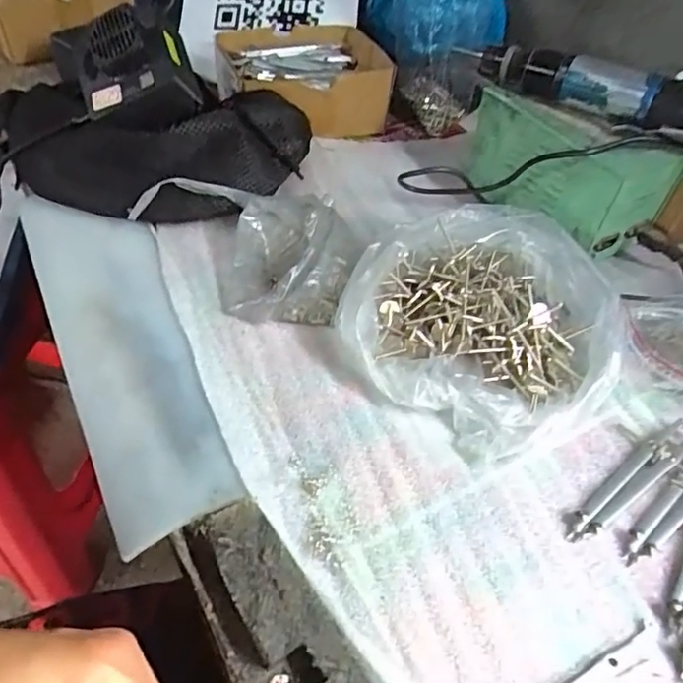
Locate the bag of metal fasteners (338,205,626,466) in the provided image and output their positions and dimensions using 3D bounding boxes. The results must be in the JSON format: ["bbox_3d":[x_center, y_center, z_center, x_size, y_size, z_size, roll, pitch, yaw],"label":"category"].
[{"bbox_3d":[0.101,-0.021,0.420,0.190,0.048,0.184,31,51,20],"label":"bag of metal fasteners"}]

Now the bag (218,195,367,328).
[{"bbox_3d":[-0.039,-0.067,0.458,0.106,0.040,0.112,5,47,-2],"label":"bag"}]

